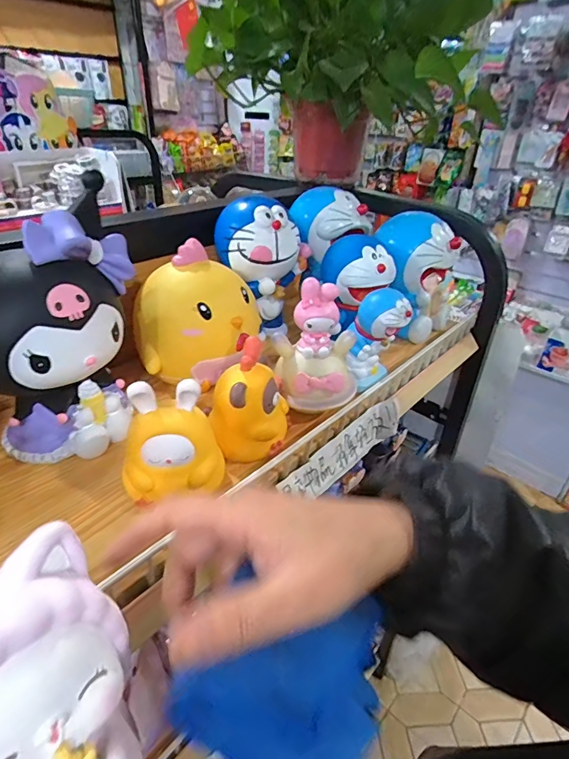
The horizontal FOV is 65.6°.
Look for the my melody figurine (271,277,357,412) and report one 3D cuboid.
[{"bbox_3d":[0.035,-0.035,0.469,0.087,0.123,0.066,6,32,5],"label":"my melody figurine"}]

